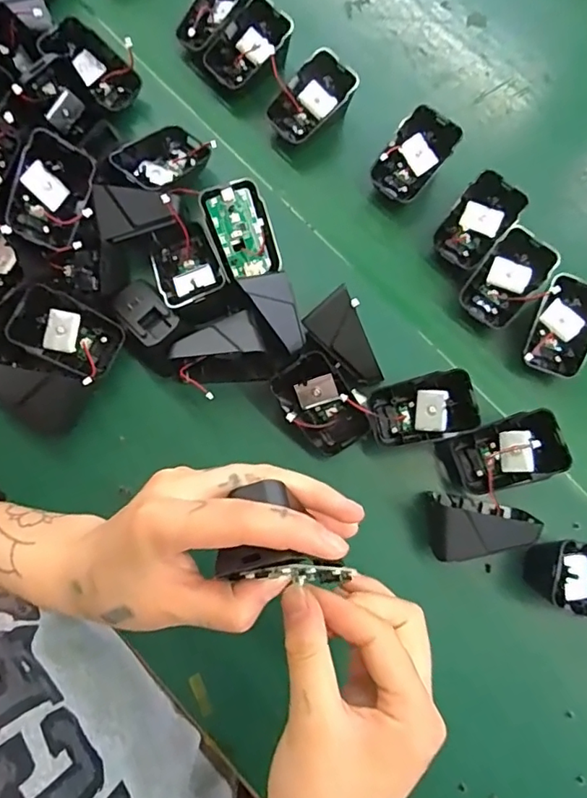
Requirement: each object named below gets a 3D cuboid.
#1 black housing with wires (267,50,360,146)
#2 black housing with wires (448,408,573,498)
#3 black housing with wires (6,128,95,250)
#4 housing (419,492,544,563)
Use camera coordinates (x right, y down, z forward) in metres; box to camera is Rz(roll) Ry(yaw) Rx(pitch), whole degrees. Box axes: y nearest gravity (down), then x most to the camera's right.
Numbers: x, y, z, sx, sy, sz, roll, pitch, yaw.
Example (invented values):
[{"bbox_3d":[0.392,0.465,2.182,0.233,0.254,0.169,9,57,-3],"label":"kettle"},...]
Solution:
[{"bbox_3d":[0.013,-0.235,0.432,0.072,0.041,0.043,-36,82,-10],"label":"black housing with wires"},{"bbox_3d":[0.142,0.039,0.369,0.065,0.046,0.046,-18,79,-7],"label":"black housing with wires"},{"bbox_3d":[-0.161,-0.138,0.360,0.045,0.019,0.070,15,95,-38],"label":"black housing with wires"},{"bbox_3d":[0.121,0.083,0.354,0.062,0.046,0.043,0,77,-3],"label":"housing"}]

